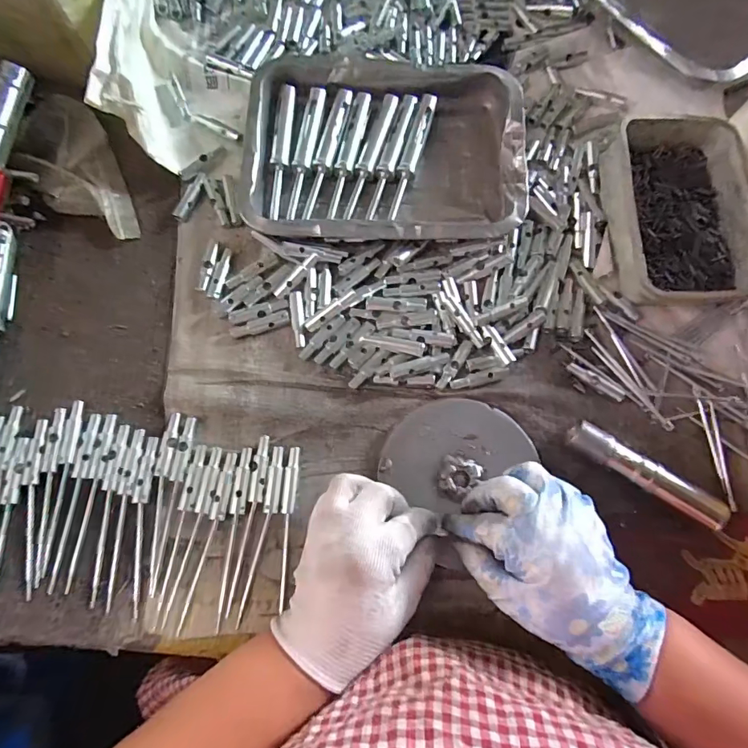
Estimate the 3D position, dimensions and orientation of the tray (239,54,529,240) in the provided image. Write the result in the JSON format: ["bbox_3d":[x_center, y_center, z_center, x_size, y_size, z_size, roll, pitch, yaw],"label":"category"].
[{"bbox_3d":[0.010,-0.213,0.434,0.251,0.034,0.184,2,74,-1],"label":"tray"}]

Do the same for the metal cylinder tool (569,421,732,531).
[{"bbox_3d":[0.207,0.077,0.358,0.120,0.025,0.022,33,76,8],"label":"metal cylinder tool"}]

